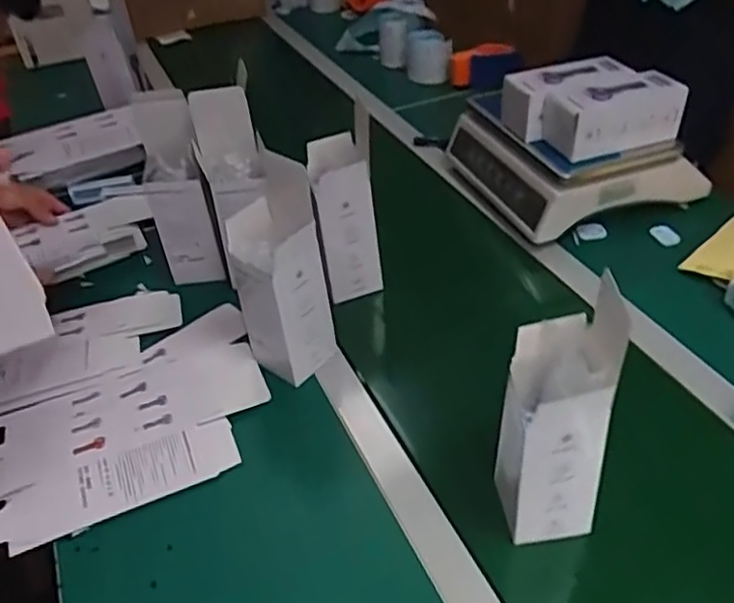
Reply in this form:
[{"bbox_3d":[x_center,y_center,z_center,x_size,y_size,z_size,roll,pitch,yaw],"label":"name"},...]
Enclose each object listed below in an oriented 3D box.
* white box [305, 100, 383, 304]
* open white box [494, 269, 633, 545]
[{"bbox_3d":[-0.027,-0.112,0.835,0.072,0.227,0.081,-10,40,-4],"label":"white box"},{"bbox_3d":[0.157,0.097,0.555,0.077,0.222,0.098,7,42,15],"label":"open white box"}]

